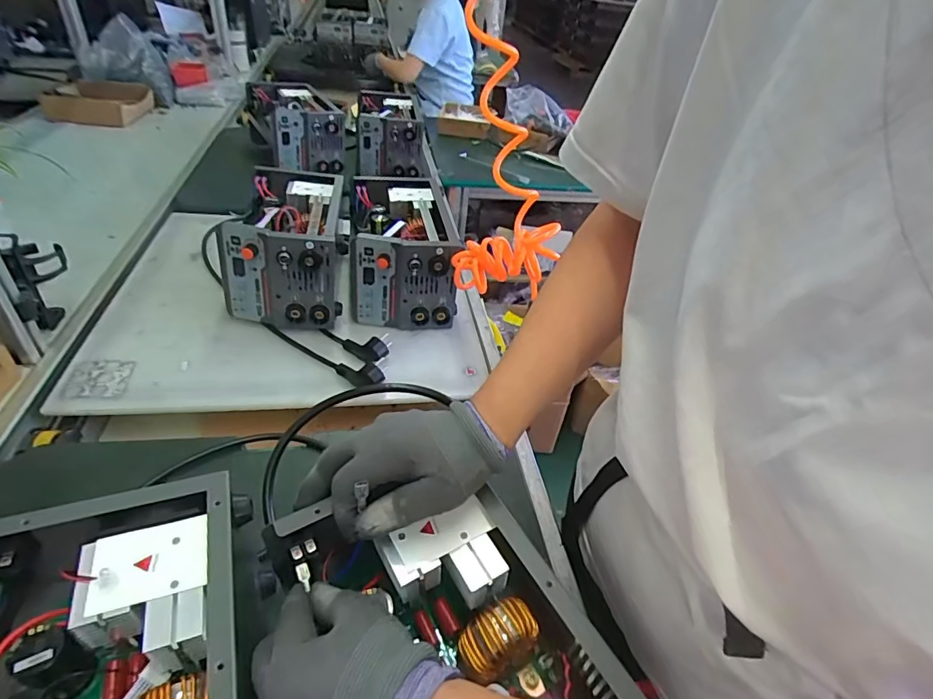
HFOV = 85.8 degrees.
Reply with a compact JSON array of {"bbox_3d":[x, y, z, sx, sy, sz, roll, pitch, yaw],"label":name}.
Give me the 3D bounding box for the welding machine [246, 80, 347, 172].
[{"bbox_3d":[-0.442,-0.572,1.324,0.171,0.177,0.281,-14,43,-25],"label":"welding machine"}]

